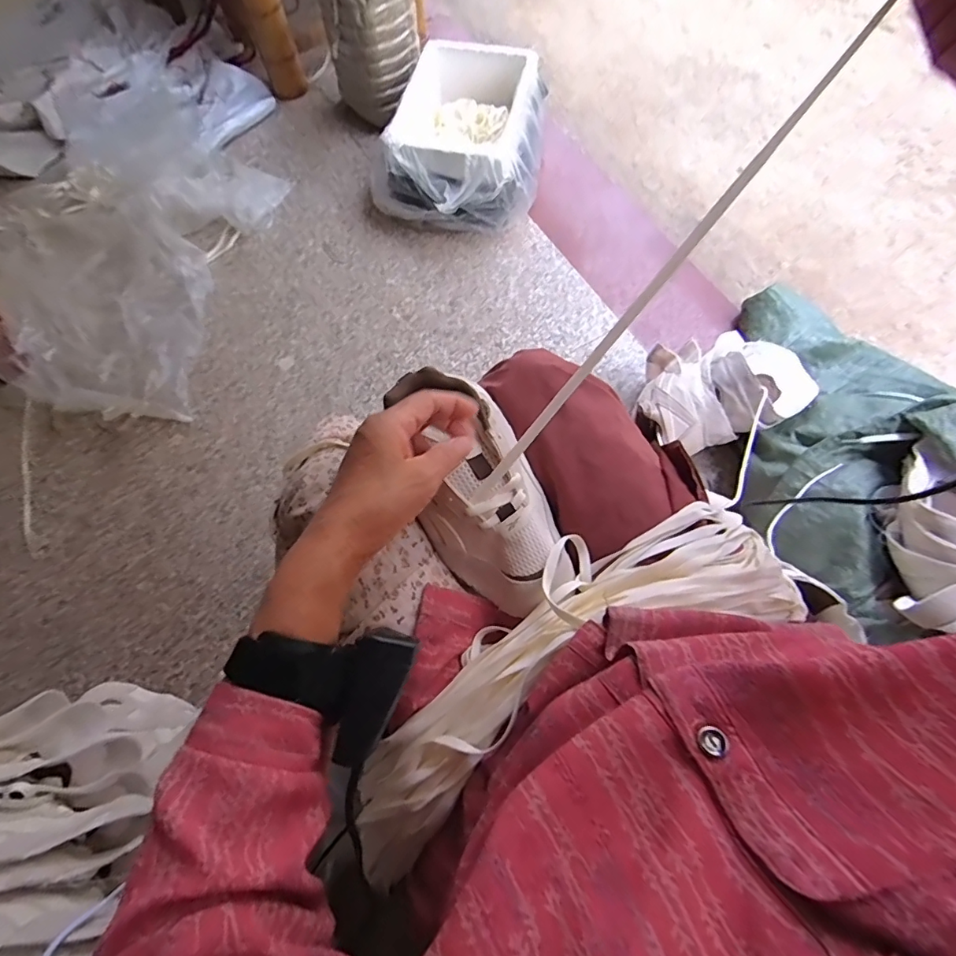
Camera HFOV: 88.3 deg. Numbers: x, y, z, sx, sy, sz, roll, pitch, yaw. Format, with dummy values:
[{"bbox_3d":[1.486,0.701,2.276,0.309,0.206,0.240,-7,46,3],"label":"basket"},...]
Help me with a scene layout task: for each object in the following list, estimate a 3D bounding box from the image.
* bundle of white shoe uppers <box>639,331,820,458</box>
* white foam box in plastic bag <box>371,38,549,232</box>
[{"bbox_3d":[0.434,-0.167,0.850,0.336,0.096,0.198,-18,69,-5],"label":"bundle of white shoe uppers"},{"bbox_3d":[-0.035,-0.751,1.096,0.352,0.146,0.449,10,70,6],"label":"white foam box in plastic bag"}]

